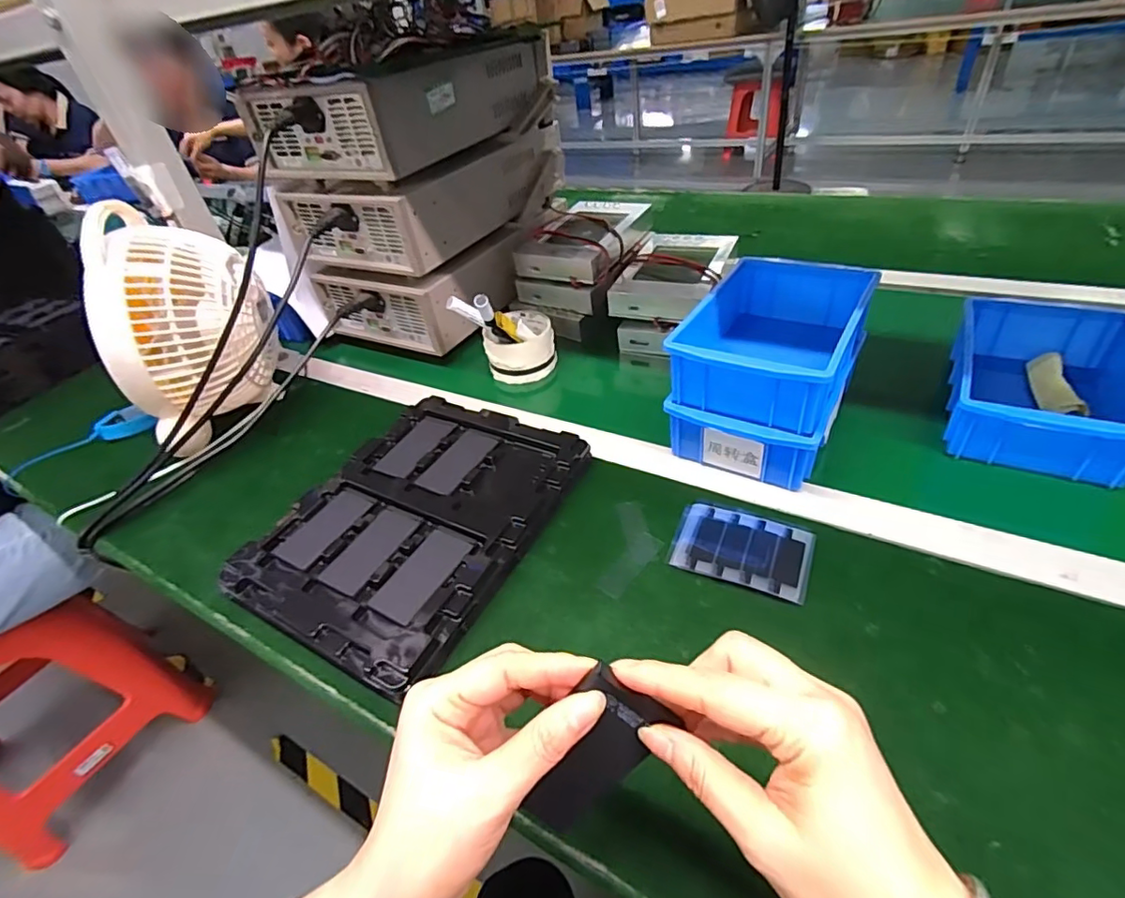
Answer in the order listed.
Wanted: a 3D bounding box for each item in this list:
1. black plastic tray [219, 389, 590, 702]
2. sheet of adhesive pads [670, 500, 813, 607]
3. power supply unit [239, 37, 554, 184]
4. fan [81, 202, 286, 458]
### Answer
[{"bbox_3d":[-0.129,0.058,0.492,0.214,0.018,0.274,14,46,25],"label":"black plastic tray"},{"bbox_3d":[0.143,0.078,0.435,0.103,0.007,0.072,14,47,26],"label":"sheet of adhesive pads"},{"bbox_3d":[-0.186,-0.433,0.676,0.225,0.095,0.324,14,46,25],"label":"power supply unit"},{"bbox_3d":[-0.409,-0.129,0.604,0.168,0.220,0.177,-31,45,-22],"label":"fan"}]

